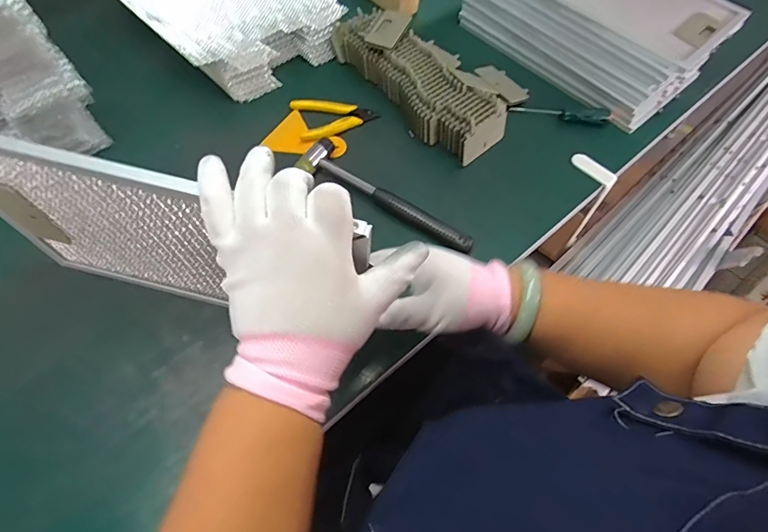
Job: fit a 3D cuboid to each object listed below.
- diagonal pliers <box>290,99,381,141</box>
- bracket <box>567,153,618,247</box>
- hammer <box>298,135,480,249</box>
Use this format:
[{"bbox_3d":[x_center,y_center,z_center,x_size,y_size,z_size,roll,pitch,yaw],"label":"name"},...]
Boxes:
[{"bbox_3d":[-0.066,-0.199,0.604,0.112,0.021,0.079,-6,60,-8],"label":"diagonal pliers"},{"bbox_3d":[0.279,-0.095,0.639,0.024,0.135,0.068,-32,66,-21],"label":"bracket"},{"bbox_3d":[0.003,-0.083,0.536,0.235,0.024,0.054,31,62,14],"label":"hammer"}]

